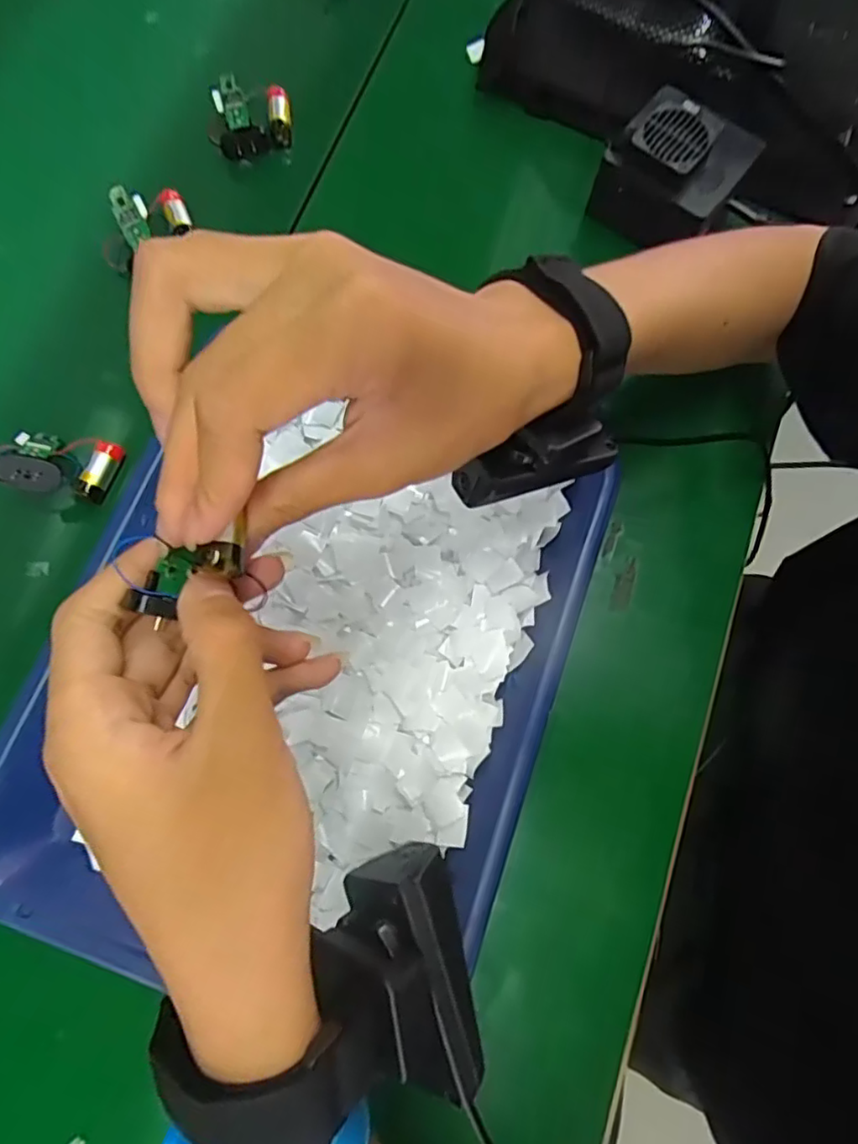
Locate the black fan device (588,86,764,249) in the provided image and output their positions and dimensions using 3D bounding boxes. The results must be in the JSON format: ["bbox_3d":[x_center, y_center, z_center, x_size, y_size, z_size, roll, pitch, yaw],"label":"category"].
[{"bbox_3d":[0.155,-0.254,0.387,0.075,0.052,0.079,35,78,6],"label":"black fan device"}]

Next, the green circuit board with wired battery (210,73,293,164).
[{"bbox_3d":[-0.125,-0.315,0.423,0.056,0.026,0.045,-6,77,-3],"label":"green circuit board with wired battery"}]

